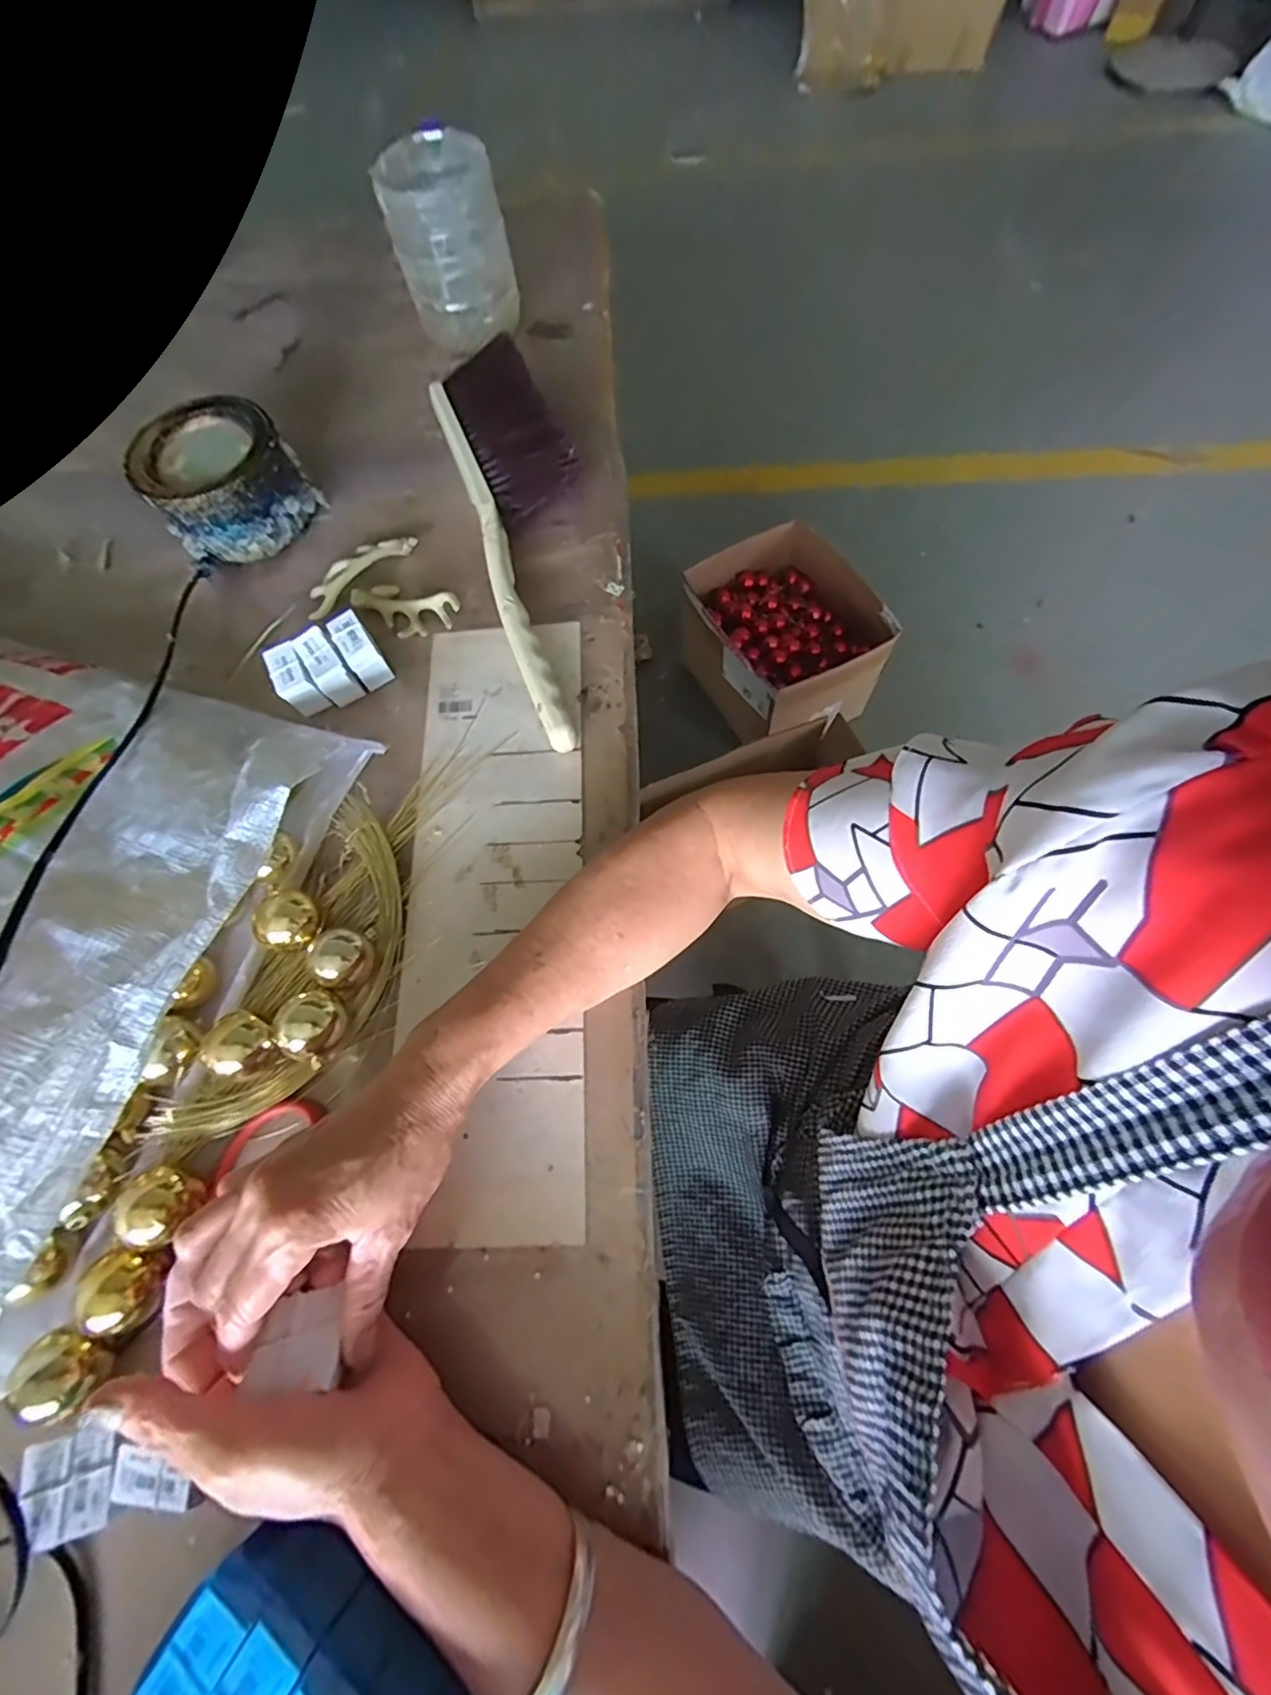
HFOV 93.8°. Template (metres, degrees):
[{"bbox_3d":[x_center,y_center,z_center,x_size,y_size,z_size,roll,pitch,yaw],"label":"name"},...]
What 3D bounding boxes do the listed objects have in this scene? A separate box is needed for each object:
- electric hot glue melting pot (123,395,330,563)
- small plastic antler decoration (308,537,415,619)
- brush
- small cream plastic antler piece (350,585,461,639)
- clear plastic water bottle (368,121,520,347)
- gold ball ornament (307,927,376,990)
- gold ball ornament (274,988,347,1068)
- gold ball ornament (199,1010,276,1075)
[{"bbox_3d":[-0.331,-0.295,0.486,0.112,0.067,0.108,-1,69,2],"label":"electric hot glue melting pot"},{"bbox_3d":[-0.220,-0.222,0.473,0.101,0.024,0.018,-40,72,-12],"label":"small plastic antler decoration"},{"bbox_3d":[-0.079,-0.254,0.467,0.093,0.043,0.401,-17,69,-4],"label":"brush"},{"bbox_3d":[-0.176,-0.182,0.453,0.092,0.025,0.039,26,72,12],"label":"small cream plastic antler piece"},{"bbox_3d":[-0.165,-0.542,0.541,0.100,0.116,0.102,-14,69,-3],"label":"clear plastic water bottle"},{"bbox_3d":[-0.174,0.066,0.355,0.030,0.030,0.032,-1,69,2],"label":"gold ball ornament"},{"bbox_3d":[-0.182,0.101,0.342,0.036,0.037,0.033,32,73,14],"label":"gold ball ornament"},{"bbox_3d":[-0.221,0.109,0.336,0.037,0.032,0.030,33,74,14],"label":"gold ball ornament"}]

